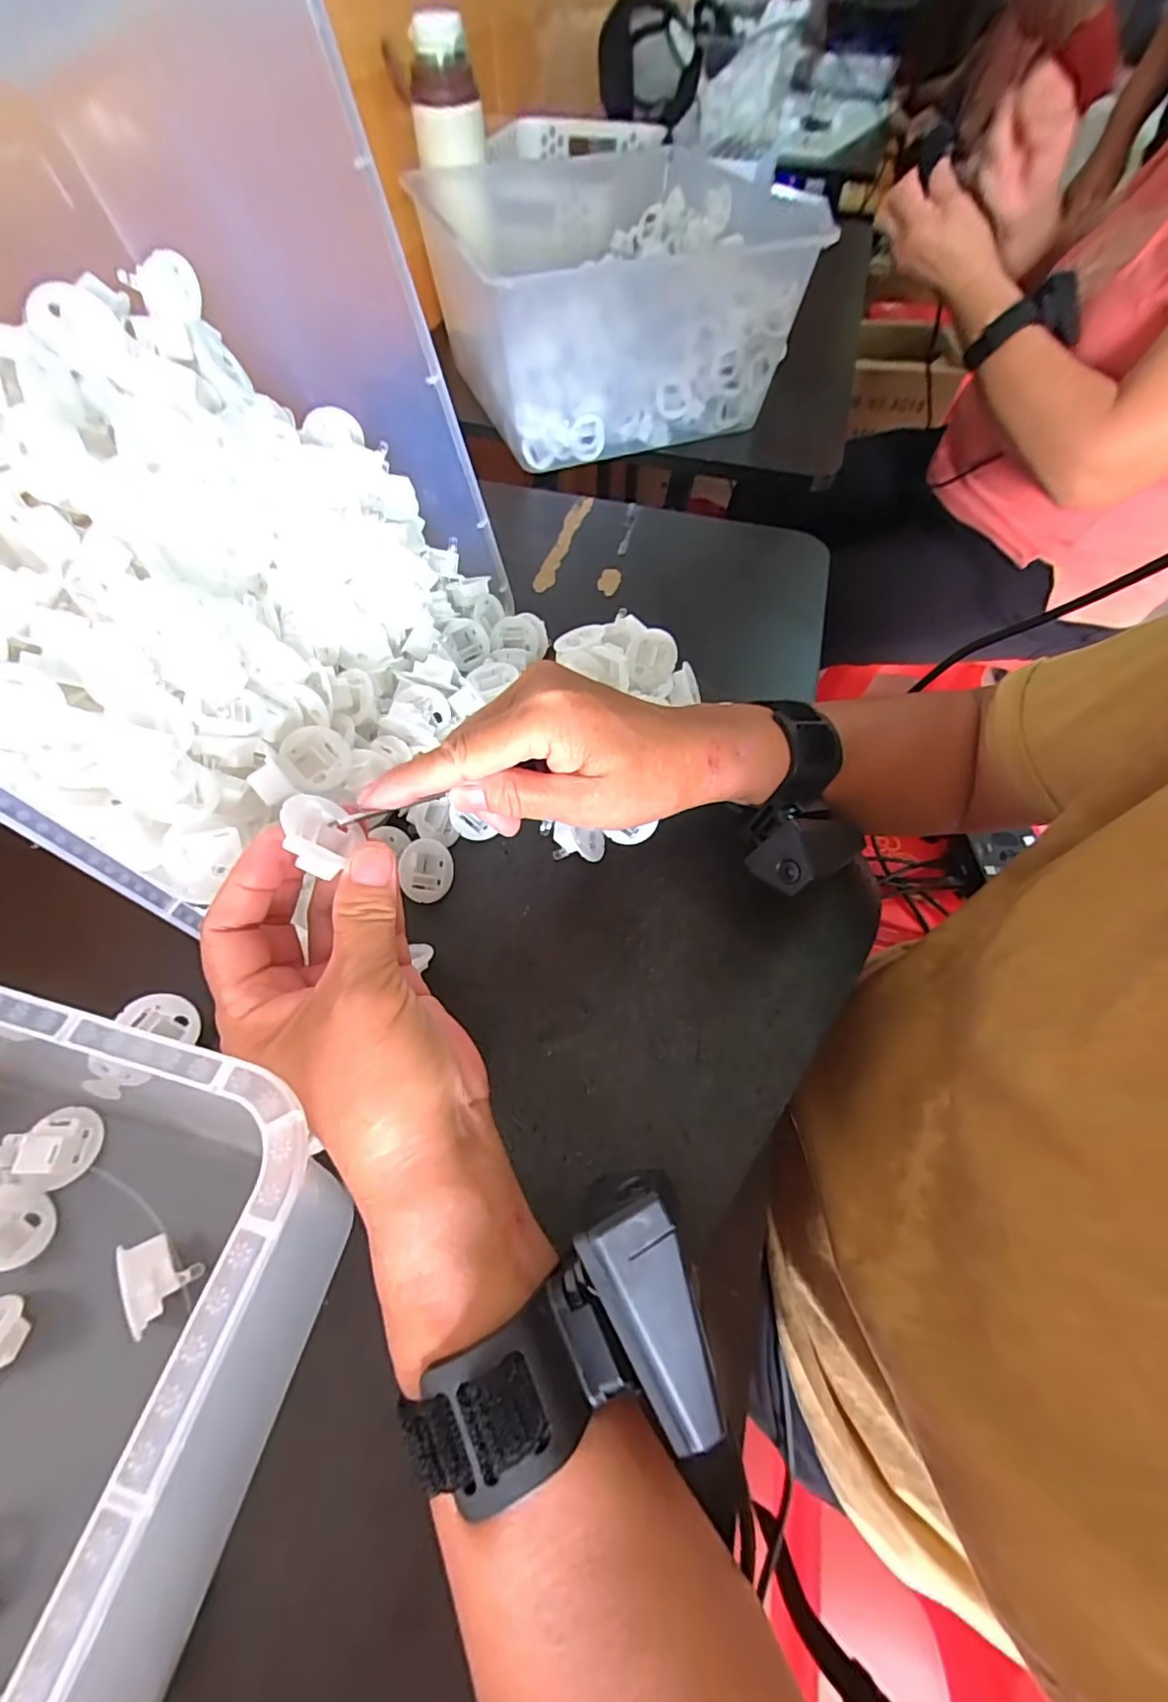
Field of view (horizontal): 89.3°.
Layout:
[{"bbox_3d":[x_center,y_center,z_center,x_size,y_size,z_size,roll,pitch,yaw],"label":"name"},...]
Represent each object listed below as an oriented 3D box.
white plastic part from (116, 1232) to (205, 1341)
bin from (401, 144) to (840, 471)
[{"bbox_3d":[-0.164,0.164,0.228,0.018,0.024,0.031,-29,66,-17],"label":"white plastic part"},{"bbox_3d":[-0.001,-0.574,0.594,0.283,0.130,0.373,-16,61,-11],"label":"bin"}]

